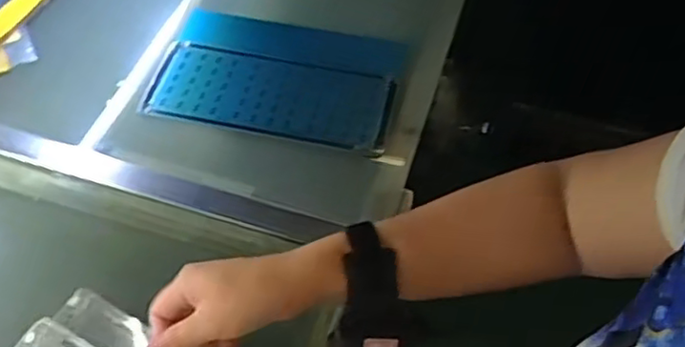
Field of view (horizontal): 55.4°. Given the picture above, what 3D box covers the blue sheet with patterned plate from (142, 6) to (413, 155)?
[{"bbox_3d":[-0.072,-0.112,0.739,0.266,0.014,0.189,8,52,3],"label":"blue sheet with patterned plate"}]

